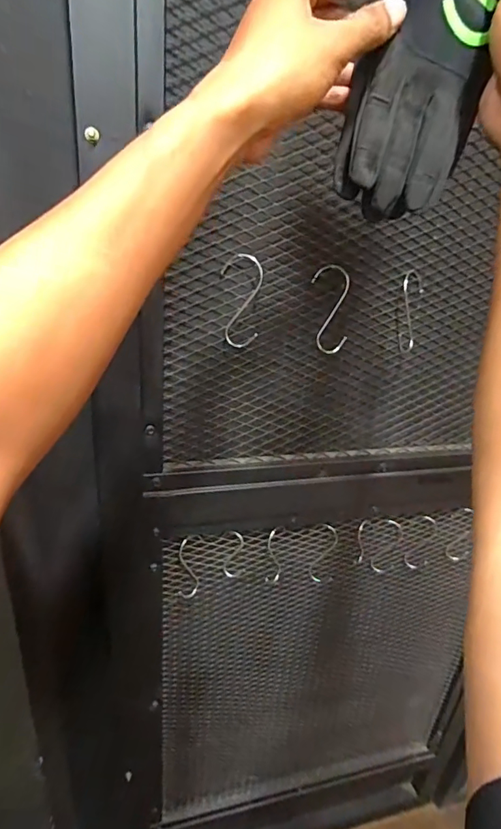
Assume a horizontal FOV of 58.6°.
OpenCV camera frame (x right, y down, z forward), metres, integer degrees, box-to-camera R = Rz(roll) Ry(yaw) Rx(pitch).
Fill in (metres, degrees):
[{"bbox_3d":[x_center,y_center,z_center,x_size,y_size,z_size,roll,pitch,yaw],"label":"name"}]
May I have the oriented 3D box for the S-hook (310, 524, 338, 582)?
[{"bbox_3d":[0.136,0.258,0.827,0.036,0.135,0.012,2,22,-11],"label":"S-hook"}]

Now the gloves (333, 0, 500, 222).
[{"bbox_3d":[0.127,-0.280,0.290,0.100,0.276,0.026,7,20,-15],"label":"gloves"}]

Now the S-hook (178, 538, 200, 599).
[{"bbox_3d":[-0.102,0.261,0.750,0.037,0.125,0.004,0,23,-16],"label":"S-hook"}]

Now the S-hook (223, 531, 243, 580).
[{"bbox_3d":[-0.028,0.241,0.765,0.031,0.102,0.013,6,22,0],"label":"S-hook"}]

